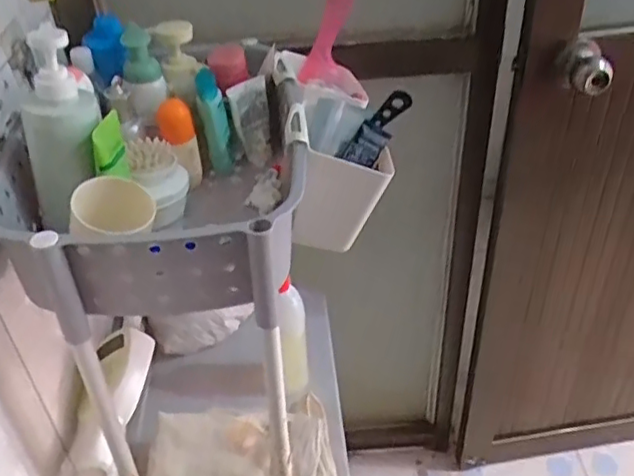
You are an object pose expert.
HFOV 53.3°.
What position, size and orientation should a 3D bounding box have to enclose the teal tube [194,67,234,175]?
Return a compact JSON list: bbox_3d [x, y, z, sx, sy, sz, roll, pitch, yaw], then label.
[{"bbox_3d":[-0.122,-0.135,0.752,0.030,0.139,0.022,-5,38,-3],"label":"teal tube"}]

